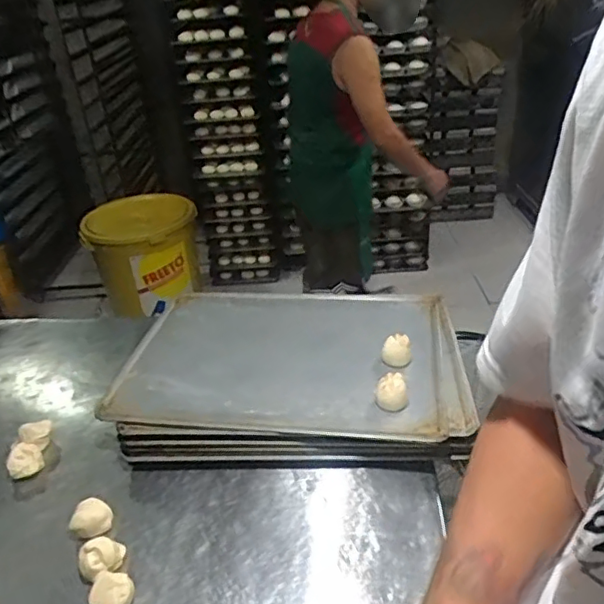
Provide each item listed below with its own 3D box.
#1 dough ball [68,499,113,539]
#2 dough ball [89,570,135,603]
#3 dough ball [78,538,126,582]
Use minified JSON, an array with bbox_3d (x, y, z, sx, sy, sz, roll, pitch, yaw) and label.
[{"bbox_3d":[-0.251,0.261,0.690,0.048,0.037,0.040,-22,35,-30],"label":"dough ball"},{"bbox_3d":[-0.196,0.303,0.598,0.047,0.034,0.036,9,32,20],"label":"dough ball"},{"bbox_3d":[-0.220,0.284,0.637,0.043,0.031,0.042,-2,30,1],"label":"dough ball"}]

